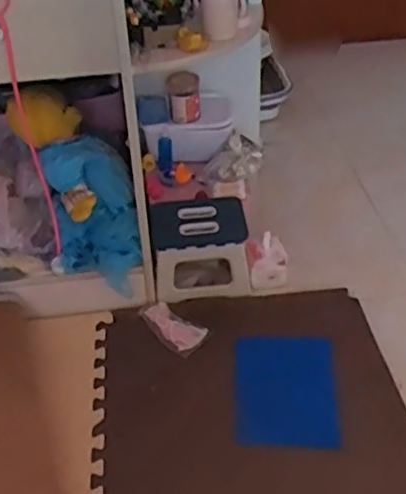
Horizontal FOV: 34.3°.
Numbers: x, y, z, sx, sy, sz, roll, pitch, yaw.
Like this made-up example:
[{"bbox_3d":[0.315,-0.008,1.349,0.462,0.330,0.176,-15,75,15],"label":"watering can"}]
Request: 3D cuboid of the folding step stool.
[{"bbox_3d":[-0.013,-0.011,1.637,0.235,0.207,0.213,-8,38,-6],"label":"folding step stool"}]

